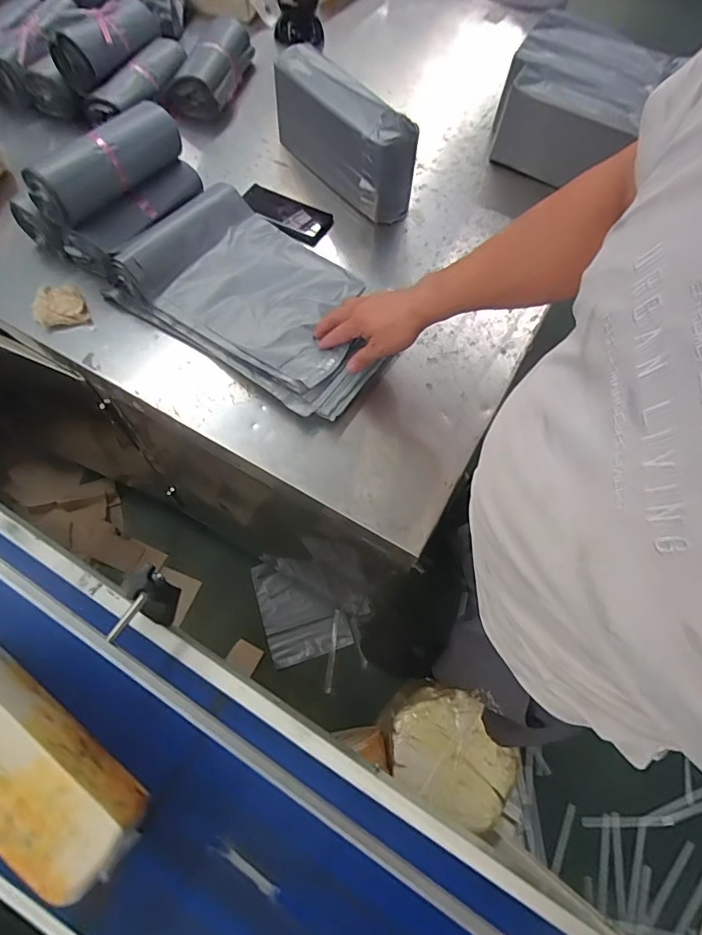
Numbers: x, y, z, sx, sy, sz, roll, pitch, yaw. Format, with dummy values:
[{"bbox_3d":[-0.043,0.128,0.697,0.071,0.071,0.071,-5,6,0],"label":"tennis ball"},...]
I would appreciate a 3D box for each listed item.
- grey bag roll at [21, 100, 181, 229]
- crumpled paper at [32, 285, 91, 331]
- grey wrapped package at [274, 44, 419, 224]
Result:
[{"bbox_3d":[-0.362,-0.461,0.715,0.073,0.061,0.240,38,68,13],"label":"grey bag roll"},{"bbox_3d":[-0.448,-0.249,0.729,0.075,0.021,0.077,-25,69,-14],"label":"crumpled paper"},{"bbox_3d":[-0.019,-0.581,0.827,0.088,0.158,0.318,-34,71,-17],"label":"grey wrapped package"}]

